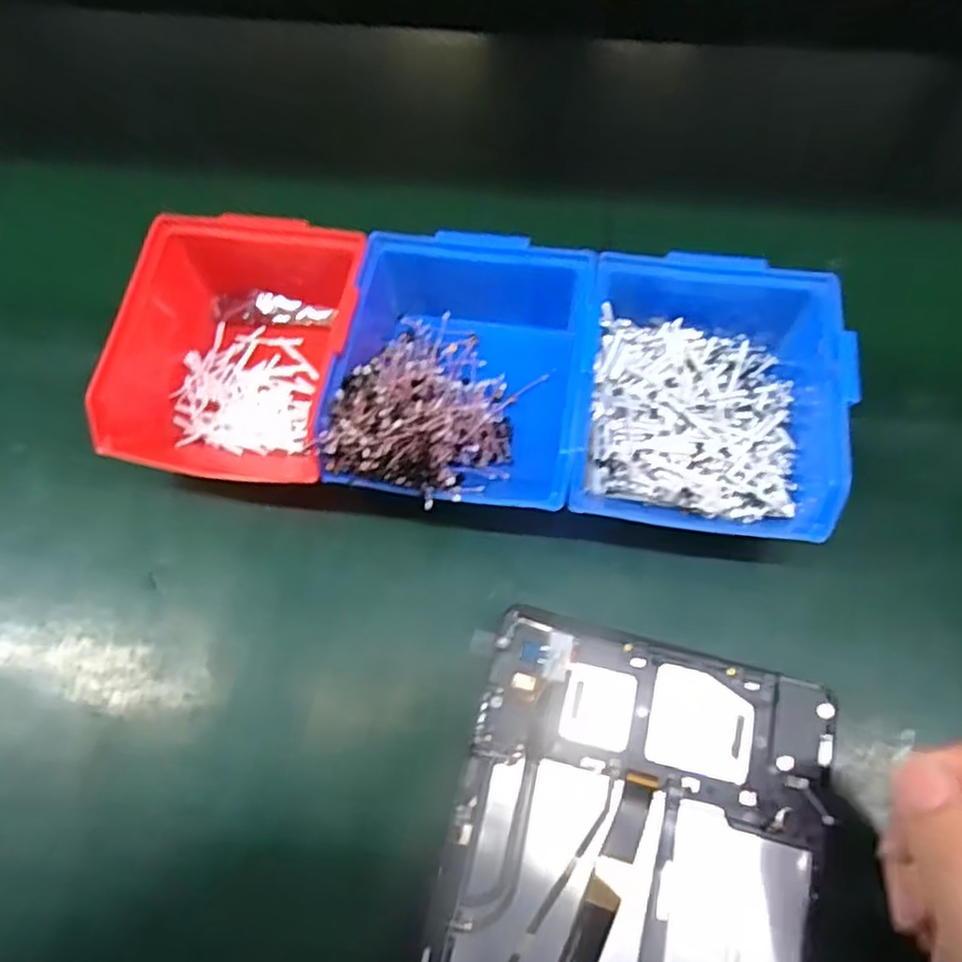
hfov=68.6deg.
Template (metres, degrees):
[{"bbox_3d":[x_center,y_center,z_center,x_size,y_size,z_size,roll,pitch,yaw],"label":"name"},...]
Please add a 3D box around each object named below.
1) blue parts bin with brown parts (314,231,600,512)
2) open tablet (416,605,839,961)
[{"bbox_3d":[-0.009,-0.058,0.380,0.120,0.075,0.157,11,68,3],"label":"blue parts bin with brown parts"},{"bbox_3d":[0.054,0.184,0.280,0.150,0.010,0.239,14,67,8],"label":"open tablet"}]

